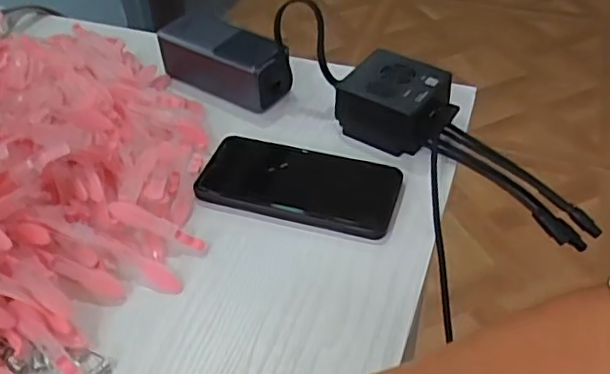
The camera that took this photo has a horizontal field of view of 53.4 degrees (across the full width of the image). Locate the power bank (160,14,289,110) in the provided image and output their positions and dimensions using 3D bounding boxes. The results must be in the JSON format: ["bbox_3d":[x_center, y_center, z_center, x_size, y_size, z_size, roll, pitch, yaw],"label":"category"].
[{"bbox_3d":[-0.076,-0.120,0.577,0.132,0.052,0.051,25,49,25],"label":"power bank"}]

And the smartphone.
[{"bbox_3d":[-0.004,-0.004,0.486,0.152,0.013,0.075,12,45,14],"label":"smartphone"}]

